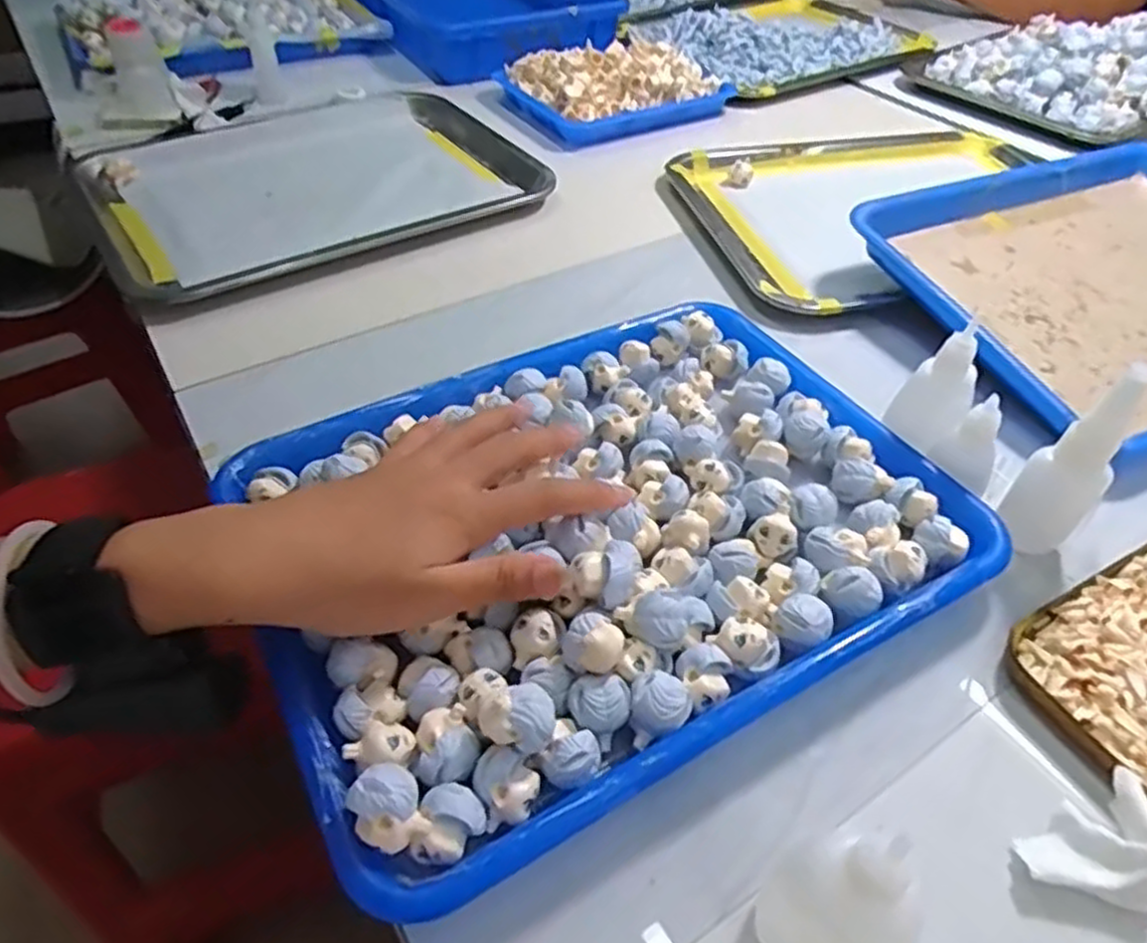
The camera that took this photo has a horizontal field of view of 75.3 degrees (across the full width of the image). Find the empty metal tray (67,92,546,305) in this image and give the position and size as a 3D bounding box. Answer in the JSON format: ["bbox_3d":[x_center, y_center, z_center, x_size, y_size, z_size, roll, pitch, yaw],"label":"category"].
[{"bbox_3d":[-0.228,-0.258,0.654,0.337,0.028,0.290,-25,52,-25],"label":"empty metal tray"}]

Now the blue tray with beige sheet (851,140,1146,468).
[{"bbox_3d":[0.391,-0.138,0.523,0.332,0.044,0.246,-18,50,-17],"label":"blue tray with beige sheet"}]

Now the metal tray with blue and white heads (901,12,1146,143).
[{"bbox_3d":[0.582,-0.471,0.843,0.298,0.055,0.249,-26,52,-25],"label":"metal tray with blue and white heads"}]

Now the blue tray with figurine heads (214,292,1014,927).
[{"bbox_3d":[0.012,0.018,0.366,0.327,0.046,0.247,-23,51,-21],"label":"blue tray with figurine heads"}]

